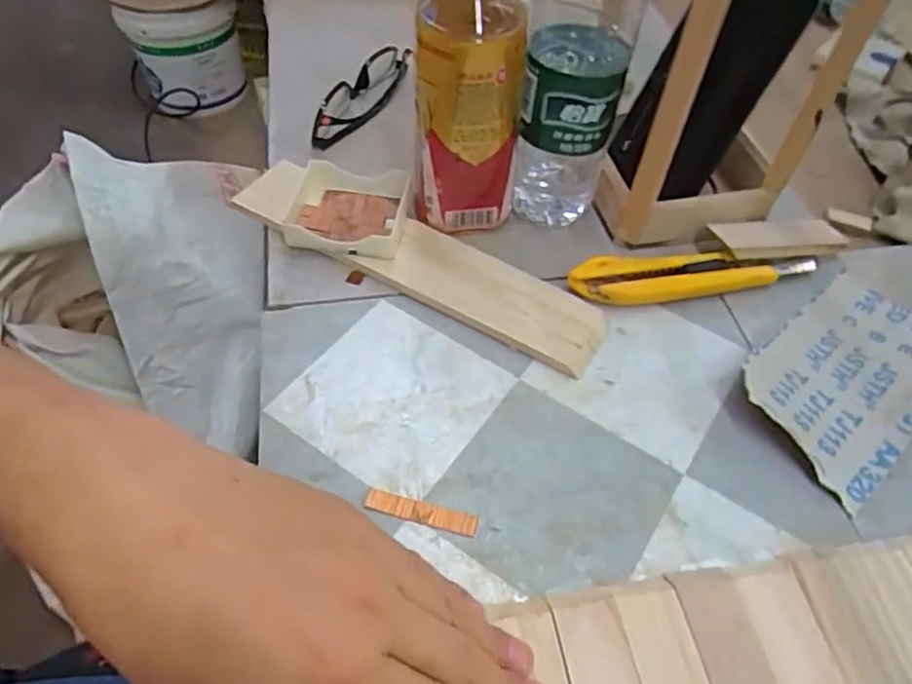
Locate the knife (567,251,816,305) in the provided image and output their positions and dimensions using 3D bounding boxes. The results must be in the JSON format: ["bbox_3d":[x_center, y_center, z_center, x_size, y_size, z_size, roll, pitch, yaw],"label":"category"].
[{"bbox_3d":[0.160,-0.044,0.422,0.169,0.021,0.028,-5,52,-6],"label":"knife"}]

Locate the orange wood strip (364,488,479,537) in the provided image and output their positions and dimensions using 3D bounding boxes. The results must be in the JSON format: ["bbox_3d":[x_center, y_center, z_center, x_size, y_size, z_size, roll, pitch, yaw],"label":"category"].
[{"bbox_3d":[-0.018,0.086,0.324,0.058,0.004,0.012,12,52,8],"label":"orange wood strip"}]

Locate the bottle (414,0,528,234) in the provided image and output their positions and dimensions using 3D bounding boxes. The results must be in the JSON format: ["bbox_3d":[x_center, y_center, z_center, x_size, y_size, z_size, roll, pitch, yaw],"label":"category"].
[{"bbox_3d":[0.008,-0.153,0.396,0.066,0.188,0.058,7,52,4],"label":"bottle"}]

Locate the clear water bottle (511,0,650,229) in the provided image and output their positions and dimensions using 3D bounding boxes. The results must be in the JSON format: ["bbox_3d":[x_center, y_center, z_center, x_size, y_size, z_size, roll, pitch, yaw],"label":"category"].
[{"bbox_3d":[0.077,-0.180,0.384,0.064,0.237,0.067,8,52,5],"label":"clear water bottle"}]

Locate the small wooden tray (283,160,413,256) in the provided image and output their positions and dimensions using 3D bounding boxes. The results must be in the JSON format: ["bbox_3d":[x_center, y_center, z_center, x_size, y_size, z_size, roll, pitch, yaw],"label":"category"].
[{"bbox_3d":[-0.075,-0.088,0.440,0.081,0.029,0.067,9,52,6],"label":"small wooden tray"}]

